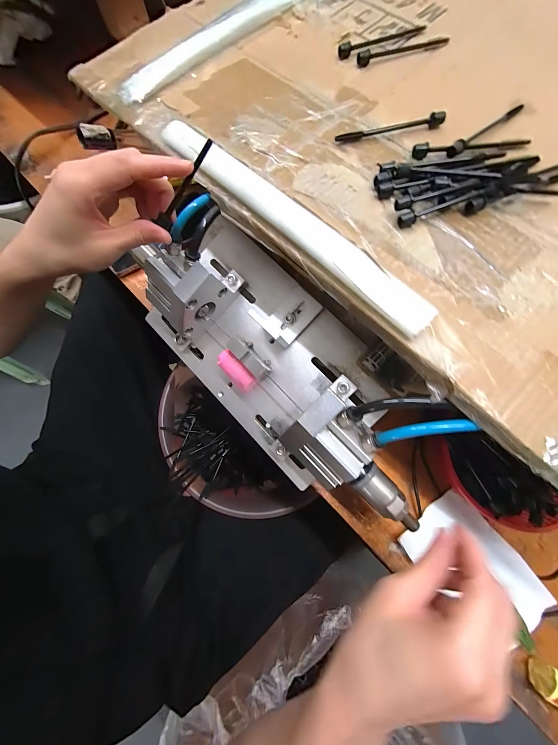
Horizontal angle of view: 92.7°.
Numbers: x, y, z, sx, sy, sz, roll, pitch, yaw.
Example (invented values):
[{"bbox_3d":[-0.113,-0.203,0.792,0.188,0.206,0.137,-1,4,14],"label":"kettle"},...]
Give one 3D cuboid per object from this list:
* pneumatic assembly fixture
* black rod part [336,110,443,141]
[{"bbox_3d":[0.008,-0.005,0.270,0.147,0.093,0.345,-42,78,-13],"label":"pneumatic assembly fixture"},{"bbox_3d":[0.102,-0.222,0.243,0.098,0.013,0.009,-11,73,-5],"label":"black rod part"}]

